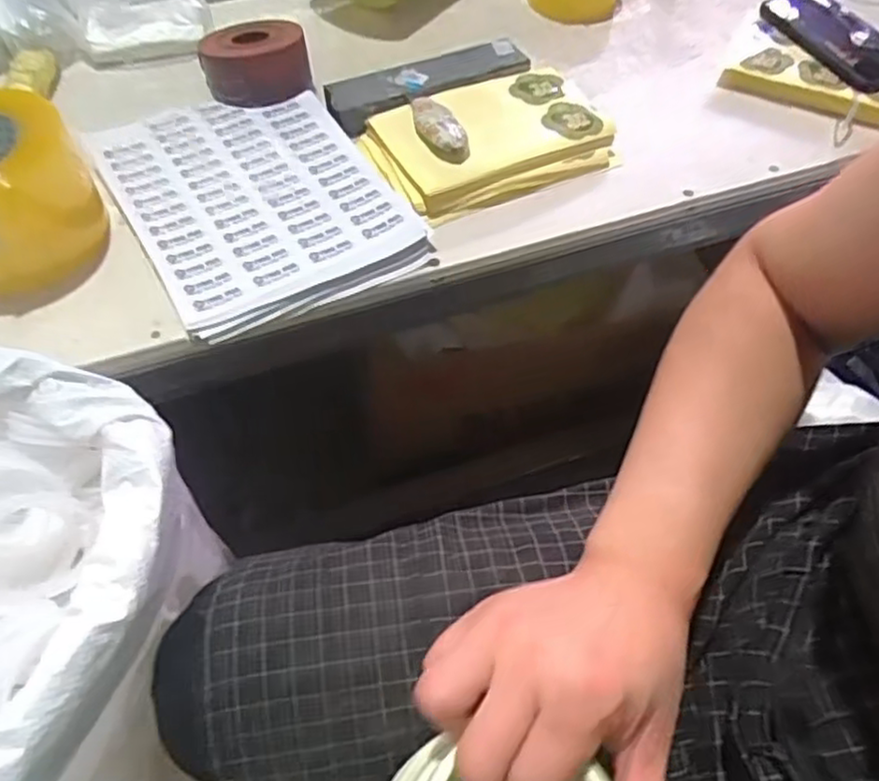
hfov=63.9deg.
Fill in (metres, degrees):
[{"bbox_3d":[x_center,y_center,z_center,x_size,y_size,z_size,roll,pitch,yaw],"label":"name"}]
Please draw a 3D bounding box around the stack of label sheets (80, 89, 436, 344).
[{"bbox_3d":[-0.157,-0.171,0.604,0.206,0.013,0.271,-27,59,-17],"label":"stack of label sheets"}]

